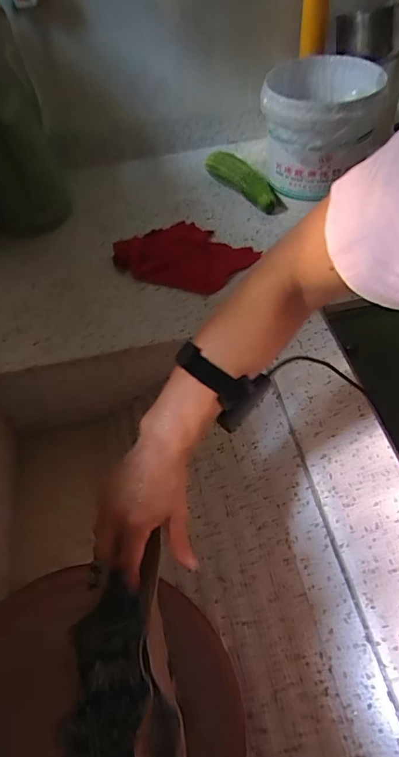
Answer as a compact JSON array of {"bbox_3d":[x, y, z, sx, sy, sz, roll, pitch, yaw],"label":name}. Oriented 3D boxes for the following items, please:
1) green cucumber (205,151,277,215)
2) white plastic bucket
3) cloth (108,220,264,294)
[{"bbox_3d":[0.089,-0.403,0.931,0.048,0.054,0.188,-31,56,-19],"label":"green cucumber"},{"bbox_3d":[0.230,-0.458,0.871,0.186,0.200,0.218,18,55,18],"label":"white plastic bucket"},{"bbox_3d":[-0.029,-0.225,0.827,0.208,0.020,0.179,32,61,26],"label":"cloth"}]

